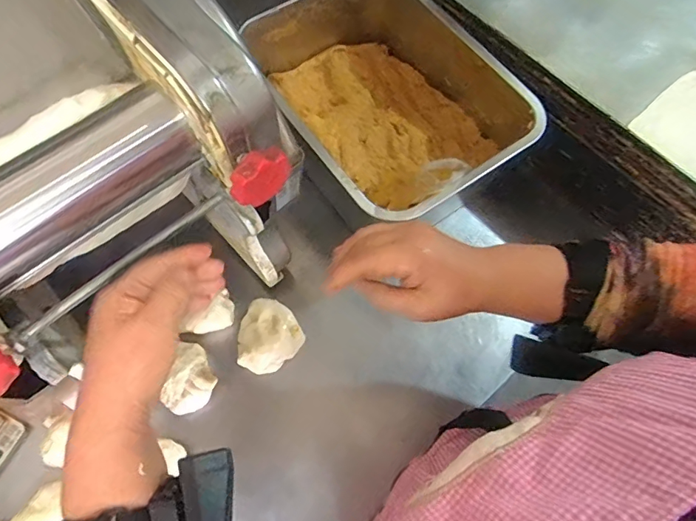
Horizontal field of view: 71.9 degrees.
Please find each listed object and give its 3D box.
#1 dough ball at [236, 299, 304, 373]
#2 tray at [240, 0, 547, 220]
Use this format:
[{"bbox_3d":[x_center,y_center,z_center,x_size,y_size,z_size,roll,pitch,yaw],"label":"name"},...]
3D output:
[{"bbox_3d":[-0.100,0.092,0.584,0.081,0.037,0.079,1,66,-2],"label":"dough ball"},{"bbox_3d":[0.039,-0.209,0.637,0.268,0.123,0.371,-29,70,-14],"label":"tray"}]

